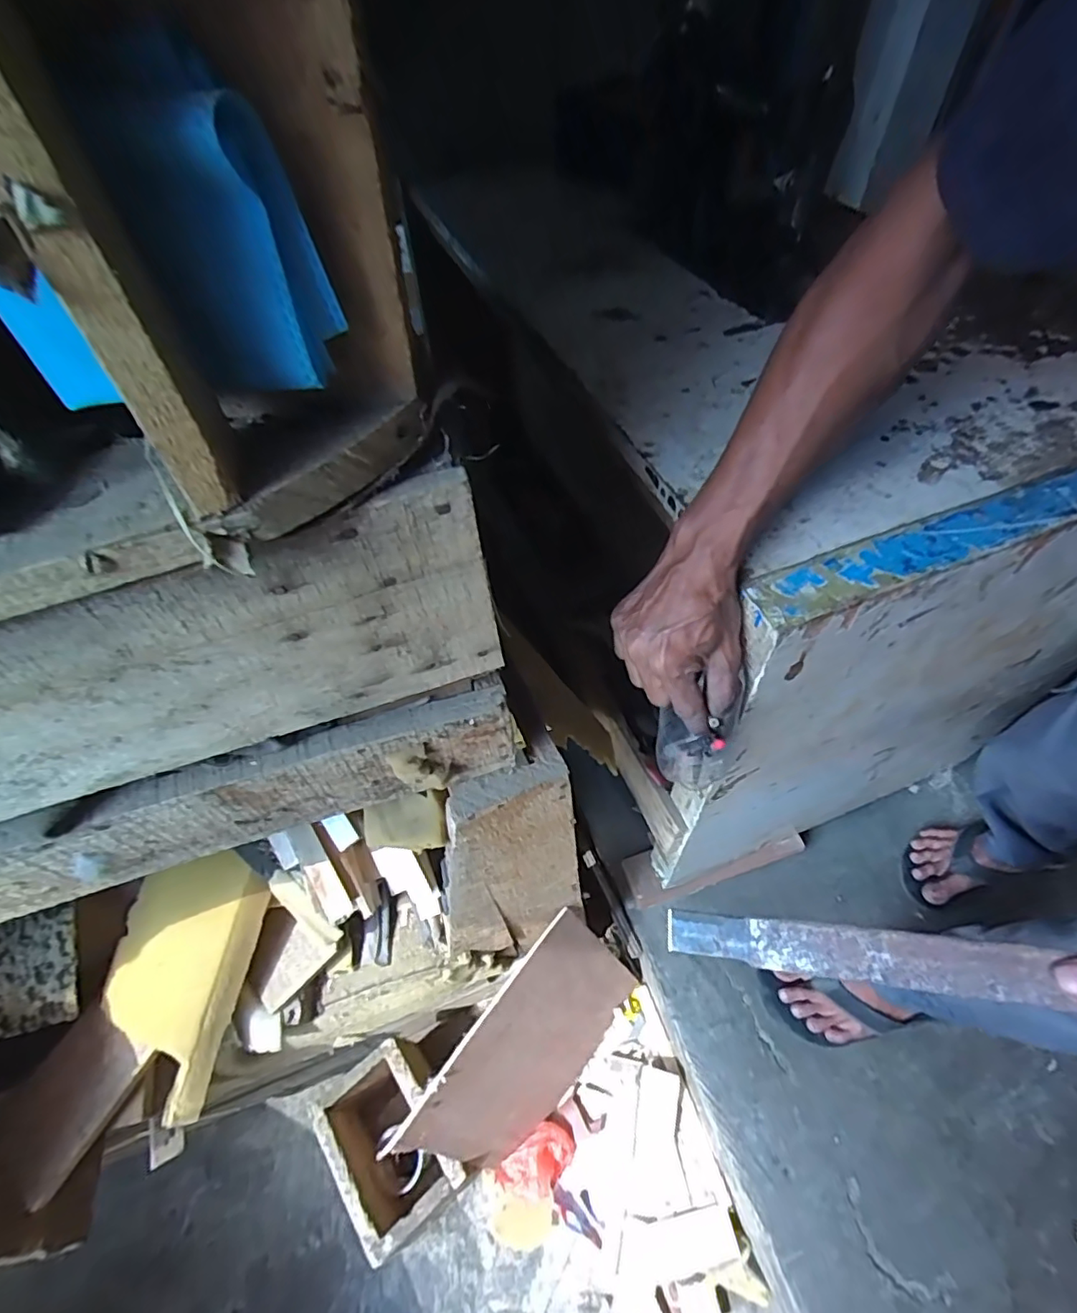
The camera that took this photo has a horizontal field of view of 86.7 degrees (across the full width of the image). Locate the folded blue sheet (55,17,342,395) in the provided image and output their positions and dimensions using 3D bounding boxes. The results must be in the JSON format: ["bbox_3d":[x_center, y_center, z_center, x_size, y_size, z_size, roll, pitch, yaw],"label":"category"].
[{"bbox_3d":[-0.106,-0.140,0.195,0.055,0.094,0.020,-10,51,-6],"label":"folded blue sheet"}]

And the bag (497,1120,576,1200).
[{"bbox_3d":[0.000,0.716,0.809,0.068,0.050,0.105,36,60,27],"label":"bag"}]

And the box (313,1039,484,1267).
[{"bbox_3d":[-0.203,0.699,0.824,0.145,0.176,0.200,-35,58,-24],"label":"box"}]

